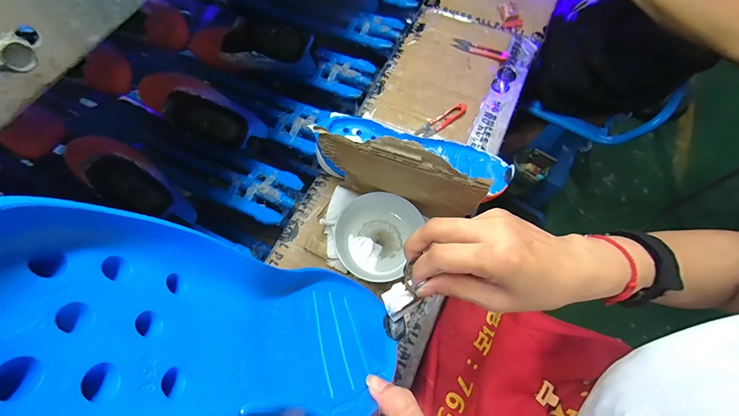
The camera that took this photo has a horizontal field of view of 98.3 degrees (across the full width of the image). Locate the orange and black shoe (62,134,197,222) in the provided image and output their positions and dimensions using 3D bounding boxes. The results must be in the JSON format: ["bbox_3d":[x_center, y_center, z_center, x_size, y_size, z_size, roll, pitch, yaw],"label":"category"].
[{"bbox_3d":[-0.361,-0.049,0.470,0.225,0.109,0.071,34,71,13],"label":"orange and black shoe"}]

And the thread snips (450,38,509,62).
[{"bbox_3d":[0.204,-0.292,0.589,0.104,0.004,0.027,23,69,9],"label":"thread snips"}]

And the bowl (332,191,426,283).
[{"bbox_3d":[0.007,0.037,0.407,0.092,0.052,0.104,21,69,9],"label":"bowl"}]

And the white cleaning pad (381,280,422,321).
[{"bbox_3d":[0.026,0.077,0.270,0.027,0.008,0.024,-30,70,-12],"label":"white cleaning pad"}]

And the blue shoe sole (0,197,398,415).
[{"bbox_3d":[-0.046,0.064,0.160,0.029,0.257,0.080,-11,65,21],"label":"blue shoe sole"}]

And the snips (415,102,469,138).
[{"bbox_3d":[0.119,-0.144,0.522,0.100,0.009,0.024,-37,72,-14],"label":"snips"}]

